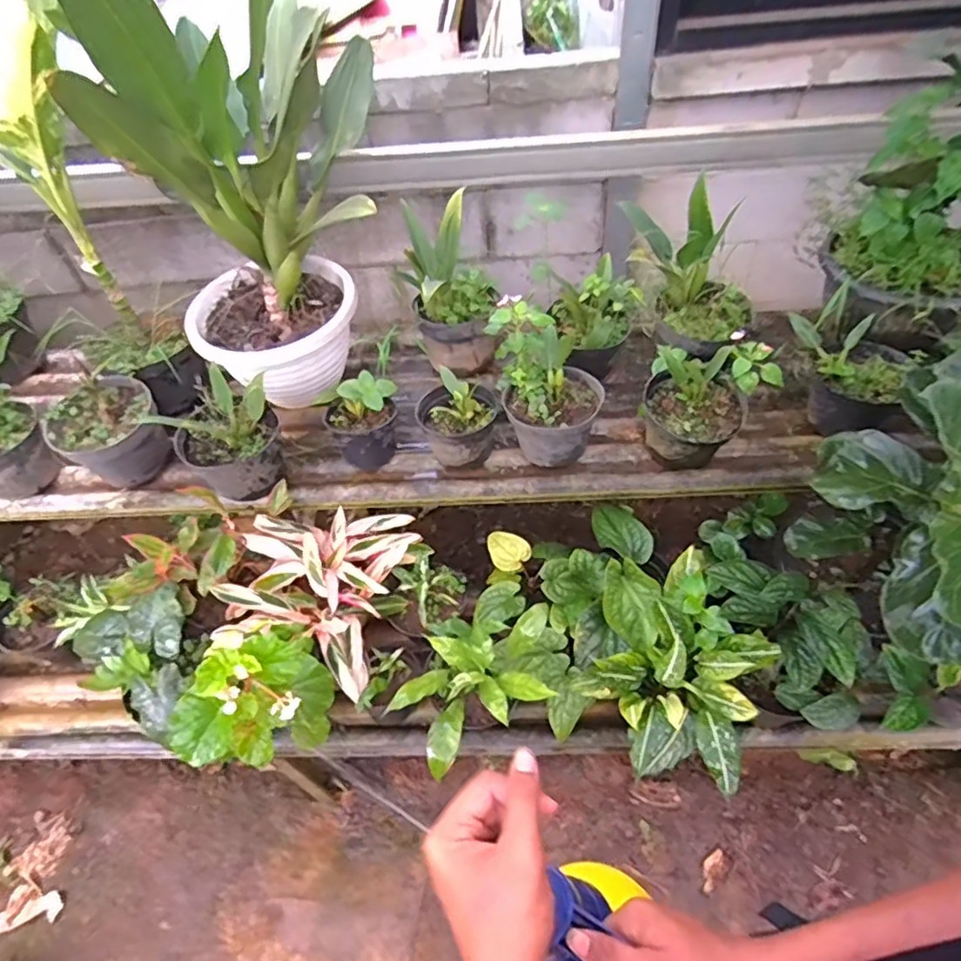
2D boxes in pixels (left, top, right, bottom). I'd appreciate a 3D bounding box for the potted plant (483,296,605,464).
[{"bbox_3d":[0.120,-0.167,1.116,0.201,0.274,0.176,5,50,10],"label":"potted plant"}]

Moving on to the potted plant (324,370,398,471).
[{"bbox_3d":[-0.221,-0.110,1.152,0.141,0.185,0.111,-13,50,-6],"label":"potted plant"}]

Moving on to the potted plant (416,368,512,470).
[{"bbox_3d":[-0.035,-0.108,1.170,0.136,0.132,0.142,19,54,20],"label":"potted plant"}]

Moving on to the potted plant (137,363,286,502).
[{"bbox_3d":[-0.465,-0.088,1.126,0.188,0.181,0.166,2,50,7],"label":"potted plant"}]

